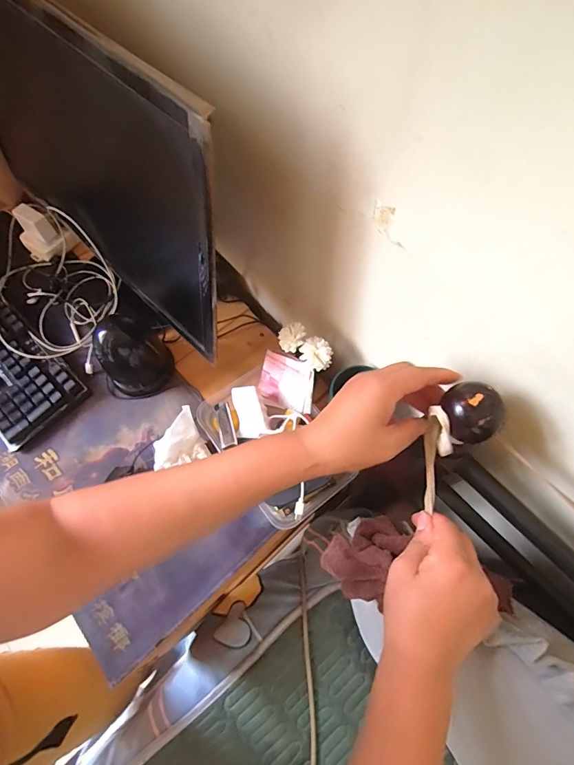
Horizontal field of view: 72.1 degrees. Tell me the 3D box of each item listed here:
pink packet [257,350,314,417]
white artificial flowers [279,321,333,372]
[{"bbox_3d":[-0.002,0.000,0.552,0.081,0.081,0.011,16,31,23],"label":"pink packet"},{"bbox_3d":[0.025,-0.047,0.510,0.074,0.020,0.036,32,70,14],"label":"white artificial flowers"}]

